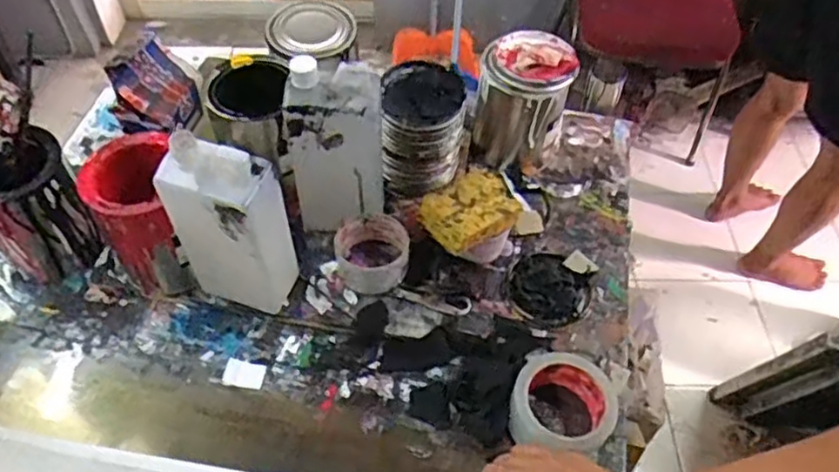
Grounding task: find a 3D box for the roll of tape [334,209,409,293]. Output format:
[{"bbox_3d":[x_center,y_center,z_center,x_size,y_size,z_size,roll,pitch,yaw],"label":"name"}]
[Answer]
[{"bbox_3d":[-0.053,0.022,0.762,0.082,0.056,0.082,1,52,-1],"label":"roll of tape"}]

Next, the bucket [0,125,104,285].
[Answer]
[{"bbox_3d":[-0.421,-0.029,0.738,0.095,0.148,0.097,1,52,-1],"label":"bucket"}]

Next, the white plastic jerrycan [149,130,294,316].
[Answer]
[{"bbox_3d":[-0.182,-0.001,0.672,0.104,0.235,0.057,18,53,11],"label":"white plastic jerrycan"}]

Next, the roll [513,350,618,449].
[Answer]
[{"bbox_3d":[0.142,0.169,0.665,0.101,0.050,0.102,1,52,-1],"label":"roll"}]

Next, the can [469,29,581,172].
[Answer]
[{"bbox_3d":[0.130,-0.164,0.852,0.112,0.165,0.102,17,54,12],"label":"can"}]

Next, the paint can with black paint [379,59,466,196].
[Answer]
[{"bbox_3d":[0.003,-0.127,0.804,0.092,0.132,0.096,1,52,-1],"label":"paint can with black paint"}]

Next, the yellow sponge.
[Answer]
[{"bbox_3d":[0.058,-0.030,0.738,0.099,0.032,0.073,-31,59,-24],"label":"yellow sponge"}]

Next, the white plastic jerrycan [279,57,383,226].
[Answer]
[{"bbox_3d":[-0.092,-0.094,0.724,0.104,0.206,0.062,-6,52,-7],"label":"white plastic jerrycan"}]

